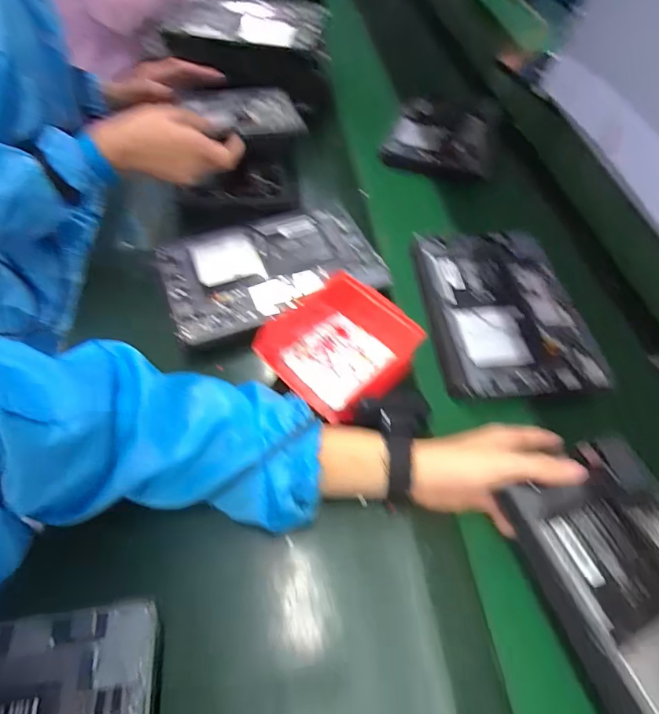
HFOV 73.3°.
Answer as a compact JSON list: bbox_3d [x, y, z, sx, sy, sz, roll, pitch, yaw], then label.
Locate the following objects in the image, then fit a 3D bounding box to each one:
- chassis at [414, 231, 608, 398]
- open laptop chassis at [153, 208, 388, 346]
[{"bbox_3d":[0.216,-0.063,0.553,0.182,0.026,0.258,-3,56,-7],"label":"chassis"},{"bbox_3d":[-0.075,-0.115,0.562,0.256,0.028,0.171,-18,59,-16],"label":"open laptop chassis"}]

